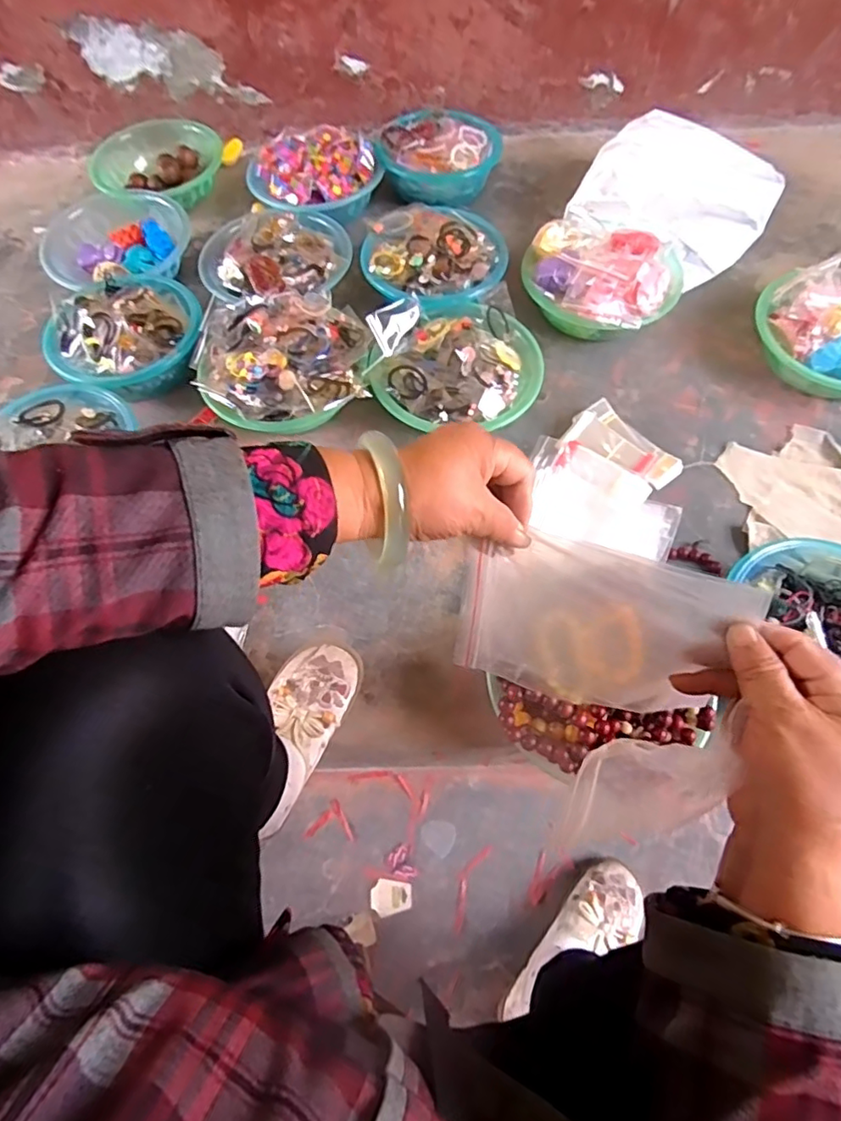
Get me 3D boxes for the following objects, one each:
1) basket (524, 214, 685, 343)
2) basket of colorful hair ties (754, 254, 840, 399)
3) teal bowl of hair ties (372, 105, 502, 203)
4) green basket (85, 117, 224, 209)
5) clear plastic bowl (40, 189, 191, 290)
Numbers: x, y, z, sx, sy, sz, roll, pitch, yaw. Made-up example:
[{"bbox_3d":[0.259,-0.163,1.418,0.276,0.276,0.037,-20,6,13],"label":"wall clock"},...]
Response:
[{"bbox_3d":[0.279,-0.434,0.889,0.234,0.107,0.208,28,68,14],"label":"basket"},{"bbox_3d":[0.614,-0.333,0.831,0.239,0.117,0.201,41,71,19],"label":"basket of colorful hair ties"},{"bbox_3d":[0.034,-0.740,1.050,0.221,0.082,0.189,-6,64,-1],"label":"teal bowl of hair ties"},{"bbox_3d":[-0.489,-0.741,1.070,0.230,0.068,0.245,-6,64,-1],"label":"green basket"},{"bbox_3d":[-0.516,-0.539,0.976,0.226,0.079,0.229,-1,64,1],"label":"clear plastic bowl"}]

